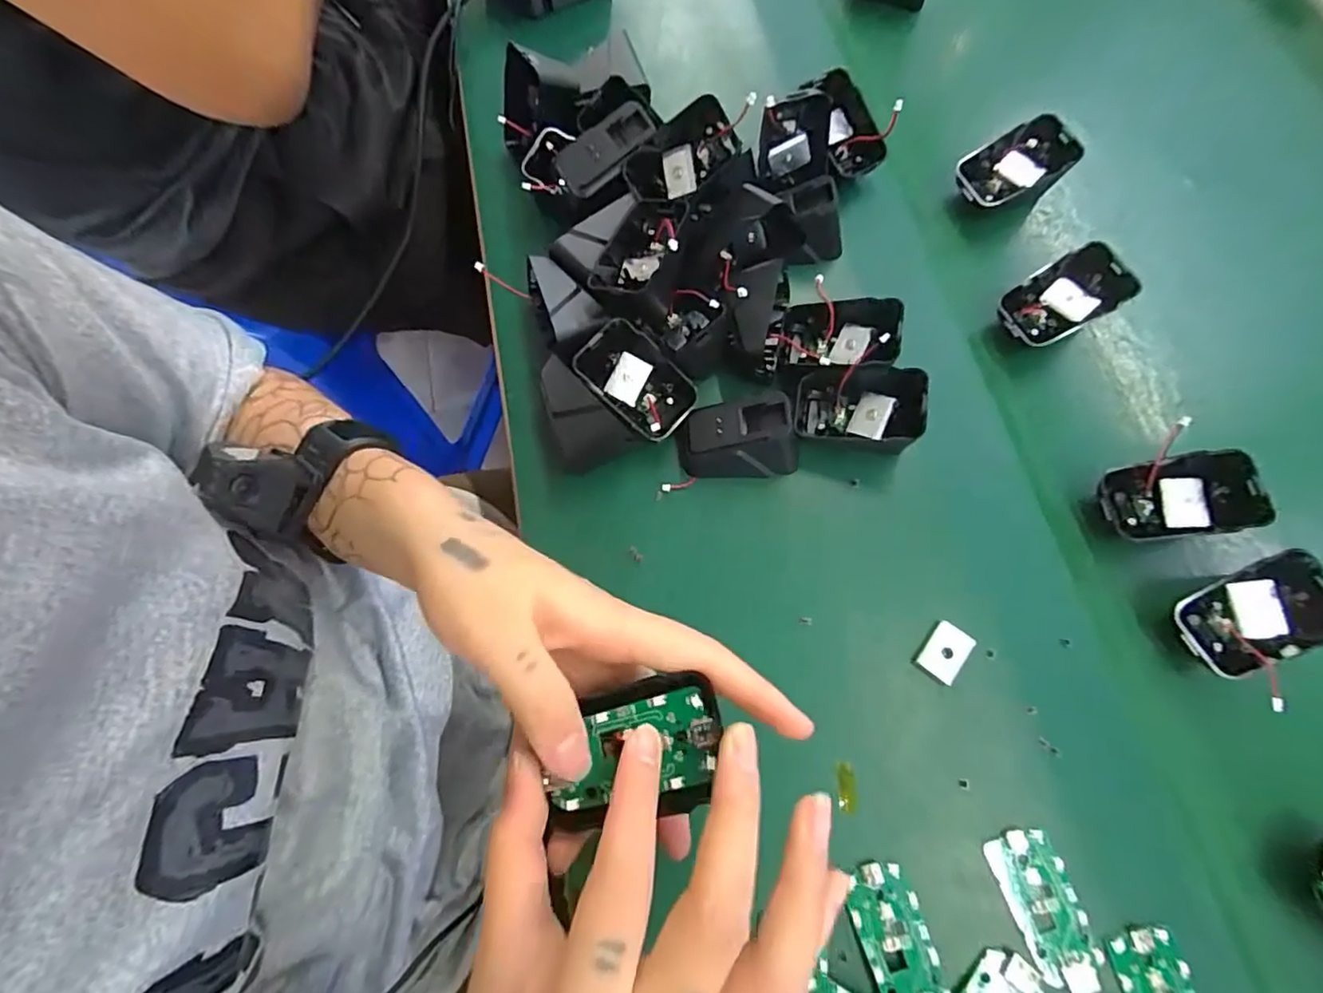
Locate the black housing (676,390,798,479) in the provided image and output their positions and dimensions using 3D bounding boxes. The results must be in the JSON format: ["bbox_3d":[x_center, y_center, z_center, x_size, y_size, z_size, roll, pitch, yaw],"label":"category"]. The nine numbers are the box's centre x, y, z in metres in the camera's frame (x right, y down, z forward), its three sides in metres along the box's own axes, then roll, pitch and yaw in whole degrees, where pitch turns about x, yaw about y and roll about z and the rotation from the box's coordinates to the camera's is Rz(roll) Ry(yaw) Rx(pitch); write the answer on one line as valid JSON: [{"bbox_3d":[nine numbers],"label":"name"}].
[{"bbox_3d":[0.044,-0.034,0.334,0.068,0.038,0.035,1,72,1],"label":"black housing"}]

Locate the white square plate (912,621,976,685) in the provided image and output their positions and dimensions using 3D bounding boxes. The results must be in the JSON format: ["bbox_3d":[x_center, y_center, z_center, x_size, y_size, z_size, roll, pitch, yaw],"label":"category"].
[{"bbox_3d":[0.149,0.082,0.306,0.022,0.009,0.029,34,75,12],"label":"white square plate"}]

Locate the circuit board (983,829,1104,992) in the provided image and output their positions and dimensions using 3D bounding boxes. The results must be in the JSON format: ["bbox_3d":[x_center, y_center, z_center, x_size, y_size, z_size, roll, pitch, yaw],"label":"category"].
[{"bbox_3d":[0.179,0.192,0.268,0.031,0.004,0.065,-17,72,-4],"label":"circuit board"}]

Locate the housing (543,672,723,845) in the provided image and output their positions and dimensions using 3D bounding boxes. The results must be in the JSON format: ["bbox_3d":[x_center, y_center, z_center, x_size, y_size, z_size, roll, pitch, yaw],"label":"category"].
[{"bbox_3d":[-0.010,0.091,0.207,0.064,0.007,0.043,-11,70,-3],"label":"housing"}]

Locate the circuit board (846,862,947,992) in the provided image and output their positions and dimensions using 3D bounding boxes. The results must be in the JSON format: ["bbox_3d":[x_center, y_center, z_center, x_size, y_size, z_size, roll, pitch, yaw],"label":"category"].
[{"bbox_3d":[0.109,0.207,0.263,0.031,0.006,0.066,-17,72,-5],"label":"circuit board"}]

